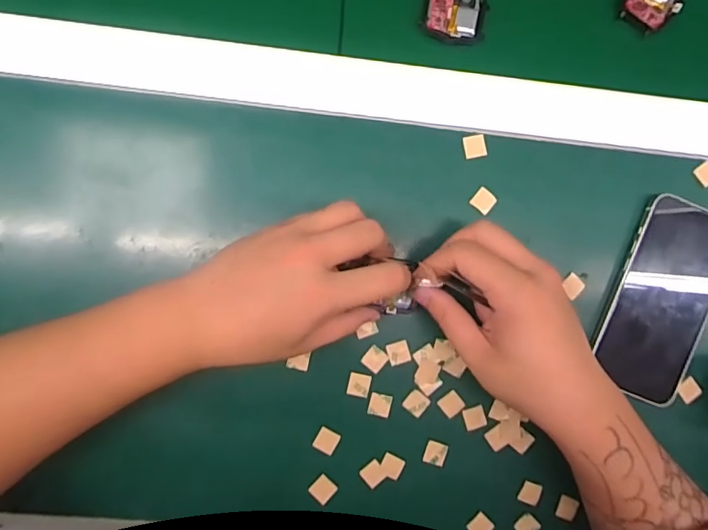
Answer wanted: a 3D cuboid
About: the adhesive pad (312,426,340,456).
[{"bbox_3d":[-0.019,0.127,0.364,0.016,0.004,0.017,28,91,-5],"label":"adhesive pad"}]

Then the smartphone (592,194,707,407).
[{"bbox_3d":[0.228,0.026,0.374,0.075,0.015,0.143,21,89,-3],"label":"smartphone"}]

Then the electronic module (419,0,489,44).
[{"bbox_3d":[0.071,-0.177,0.359,0.045,0.007,0.039,7,90,-3],"label":"electronic module"}]

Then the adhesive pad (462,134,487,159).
[{"bbox_3d":[0.087,-0.085,0.366,0.015,0.005,0.016,-9,91,-3],"label":"adhesive pad"}]

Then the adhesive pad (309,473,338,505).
[{"bbox_3d":[-0.022,0.162,0.365,0.016,0.004,0.016,44,90,-5],"label":"adhesive pad"}]

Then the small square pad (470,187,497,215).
[{"bbox_3d":[0.094,-0.046,0.367,0.015,0.004,0.015,39,88,-3],"label":"small square pad"}]

